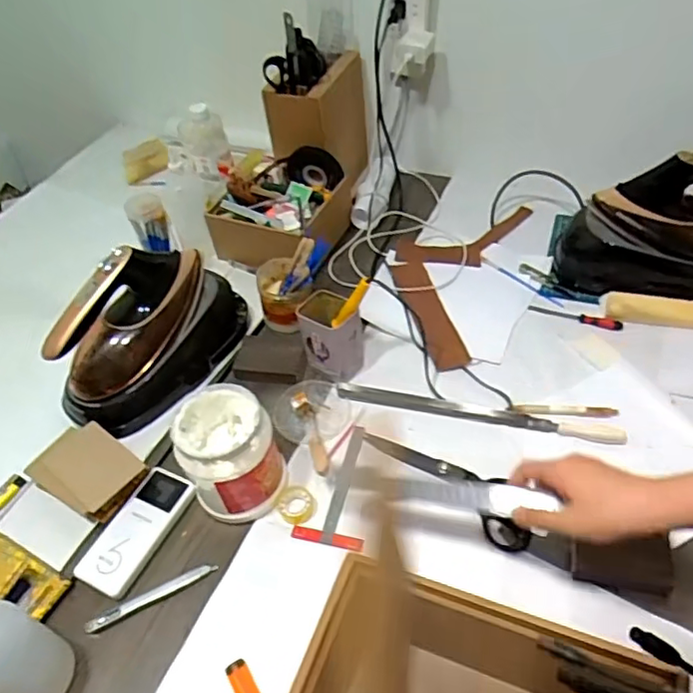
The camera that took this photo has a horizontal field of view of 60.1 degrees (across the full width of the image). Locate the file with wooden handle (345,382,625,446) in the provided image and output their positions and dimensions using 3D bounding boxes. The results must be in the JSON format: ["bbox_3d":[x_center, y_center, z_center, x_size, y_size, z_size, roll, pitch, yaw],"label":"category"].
[{"bbox_3d":[0.170,0.090,0.799,0.372,0.015,0.020,9,52,12],"label":"file with wooden handle"}]

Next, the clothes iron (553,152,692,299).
[{"bbox_3d":[0.479,-0.174,0.879,0.300,0.188,0.108,5,48,12],"label":"clothes iron"}]

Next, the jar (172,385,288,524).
[{"bbox_3d":[-0.136,0.125,0.706,0.104,0.138,0.105,-4,47,4],"label":"jar"}]

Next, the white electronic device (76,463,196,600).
[{"bbox_3d":[-0.254,0.220,0.725,0.073,0.012,0.152,21,56,21],"label":"white electronic device"}]

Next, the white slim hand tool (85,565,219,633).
[{"bbox_3d":[-0.222,0.285,0.683,0.149,0.004,0.018,-22,52,-12],"label":"white slim hand tool"}]

